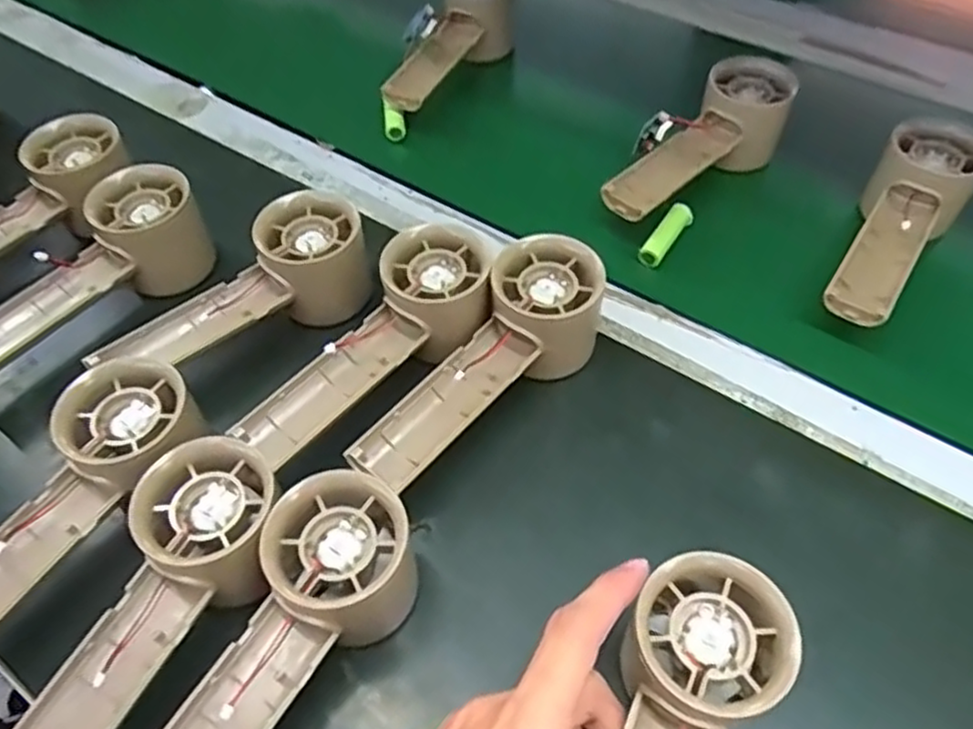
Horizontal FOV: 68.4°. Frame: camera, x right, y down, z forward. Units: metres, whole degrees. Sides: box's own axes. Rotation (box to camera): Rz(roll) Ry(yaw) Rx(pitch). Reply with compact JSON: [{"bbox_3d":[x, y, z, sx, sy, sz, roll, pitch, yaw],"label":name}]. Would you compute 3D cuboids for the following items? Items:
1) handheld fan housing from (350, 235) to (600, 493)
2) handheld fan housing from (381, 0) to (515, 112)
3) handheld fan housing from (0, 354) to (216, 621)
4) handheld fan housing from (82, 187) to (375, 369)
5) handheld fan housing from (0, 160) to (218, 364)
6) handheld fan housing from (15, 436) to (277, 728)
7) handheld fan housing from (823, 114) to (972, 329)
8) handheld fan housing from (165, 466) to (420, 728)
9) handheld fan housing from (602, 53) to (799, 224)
[{"bbox_3d":[0.001,0.006,0.355,0.053,0.060,0.148,30,60,22],"label":"handheld fan housing"},{"bbox_3d":[-0.023,-0.249,0.554,0.052,0.041,0.158,18,57,15],"label":"handheld fan housing"},{"bbox_3d":[-0.193,0.065,0.311,0.062,0.040,0.160,33,79,23],"label":"handheld fan housing"},{"bbox_3d":[-0.133,-0.033,0.388,0.146,0.059,0.052,-32,59,-20],"label":"handheld fan housing"},{"bbox_3d":[-0.229,-0.047,0.399,0.054,0.057,0.153,38,64,26],"label":"handheld fan housing"},{"bbox_3d":[-0.139,0.104,0.284,0.055,0.042,0.160,24,71,18],"label":"handheld fan housing"},{"bbox_3d":[0.237,-0.079,0.424,0.054,0.063,0.146,34,62,24],"label":"handheld fan housing"},{"bbox_3d":[-0.088,0.116,0.278,0.051,0.059,0.155,30,60,22],"label":"handheld fan housing"},{"bbox_3d":[0.141,-0.139,0.471,0.053,0.058,0.150,36,63,25],"label":"handheld fan housing"}]

